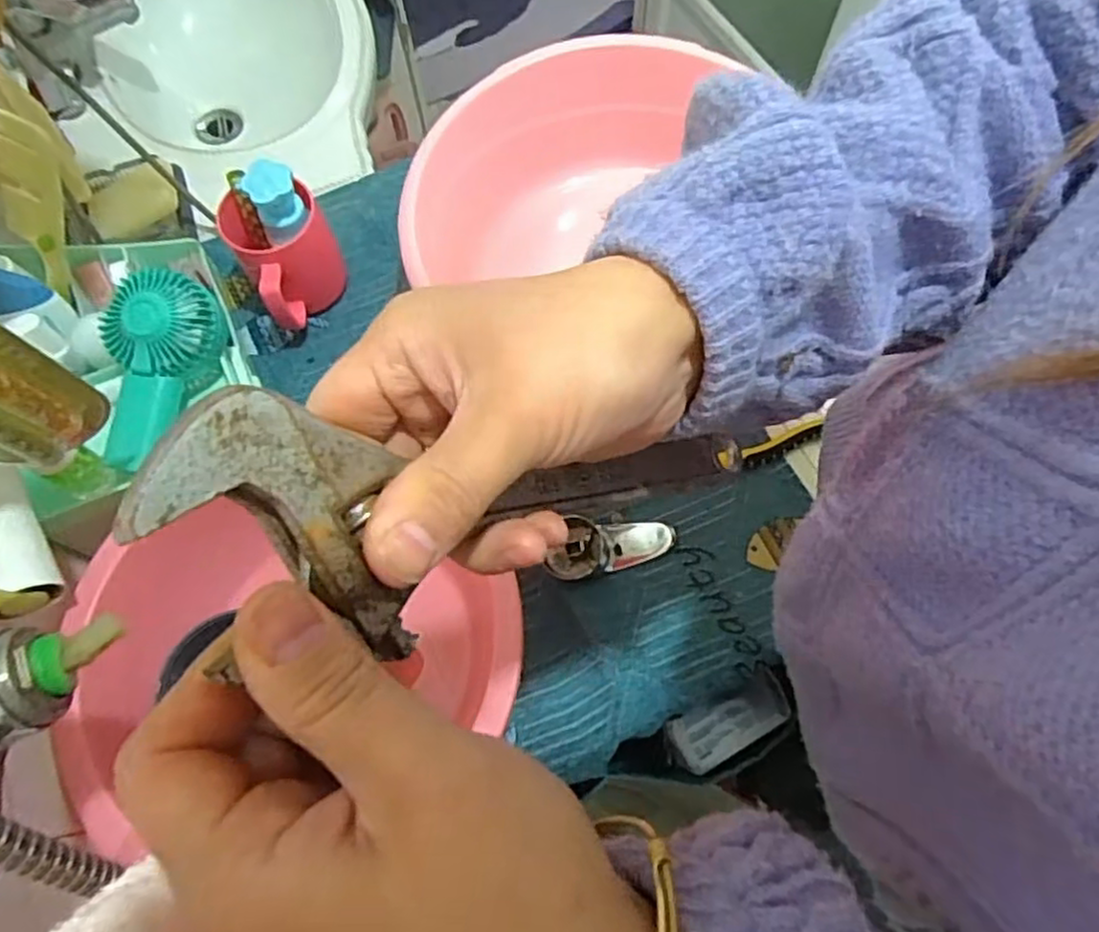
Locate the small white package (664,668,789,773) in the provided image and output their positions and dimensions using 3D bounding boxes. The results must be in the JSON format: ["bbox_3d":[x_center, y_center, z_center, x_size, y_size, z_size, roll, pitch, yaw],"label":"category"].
[{"bbox_3d":[0.157,0.229,0.627,0.110,0.025,0.051,-27,71,-8],"label":"small white package"}]

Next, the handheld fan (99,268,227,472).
[{"bbox_3d":[-0.278,-0.068,0.500,0.060,0.067,0.139,14,86,7],"label":"handheld fan"}]

